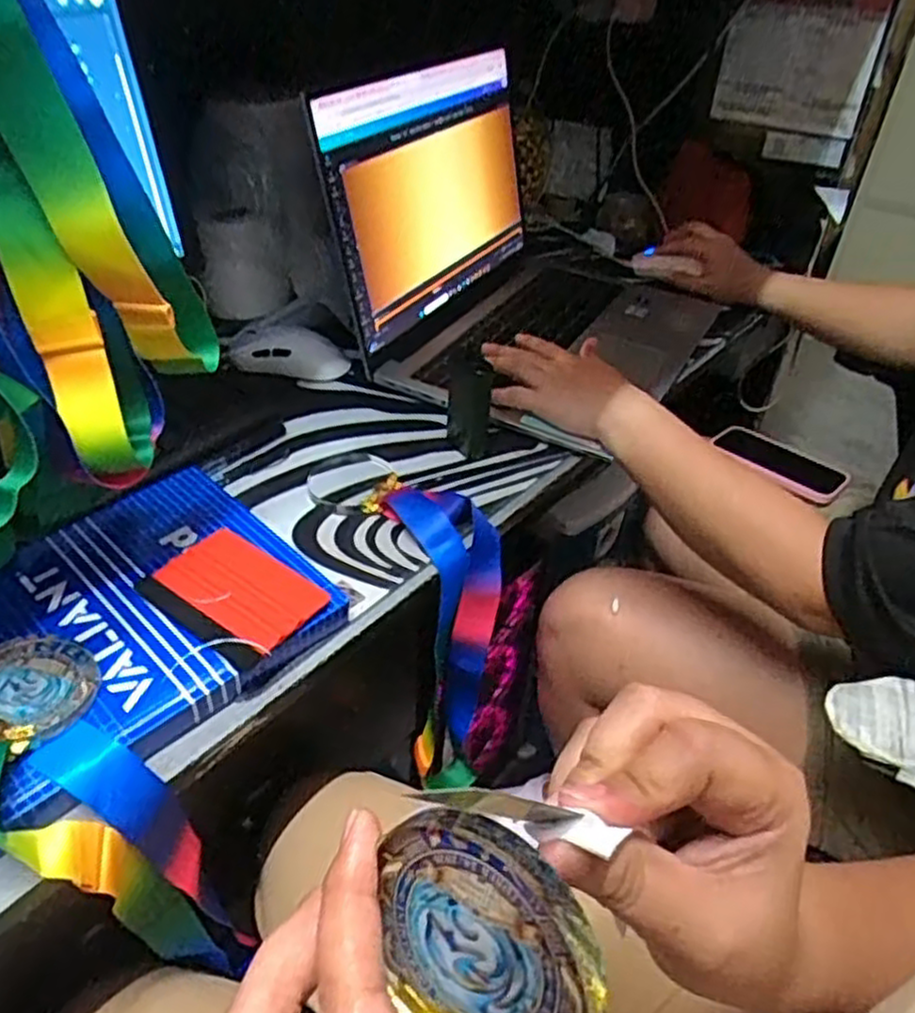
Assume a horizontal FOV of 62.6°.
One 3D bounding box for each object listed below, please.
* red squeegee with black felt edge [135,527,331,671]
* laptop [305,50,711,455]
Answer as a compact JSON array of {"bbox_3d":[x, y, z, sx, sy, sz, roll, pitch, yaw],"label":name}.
[{"bbox_3d":[-0.137,0.052,0.464,0.099,0.006,0.072,25,44,25],"label":"red squeegee with black felt edge"},{"bbox_3d":[0.092,-0.285,0.754,0.314,0.227,0.410,19,42,19],"label":"laptop"}]

